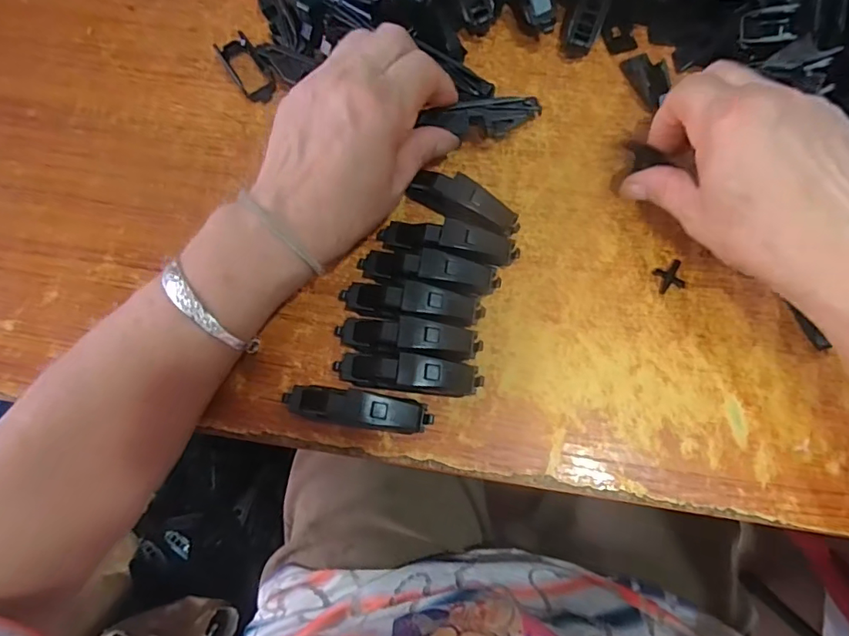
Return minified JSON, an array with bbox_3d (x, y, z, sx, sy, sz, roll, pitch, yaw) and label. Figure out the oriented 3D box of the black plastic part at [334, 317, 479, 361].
[{"bbox_3d":[-0.010,0.012,0.290,0.081,0.023,0.020,5,76,3],"label":"black plastic part"}]

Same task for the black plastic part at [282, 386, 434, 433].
[{"bbox_3d":[-0.037,0.049,0.280,0.080,0.023,0.018,8,76,3],"label":"black plastic part"}]

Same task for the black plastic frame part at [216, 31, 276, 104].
[{"bbox_3d":[-0.119,-0.168,0.344,0.023,0.011,0.051,-35,78,-7],"label":"black plastic frame part"}]

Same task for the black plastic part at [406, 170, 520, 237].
[{"bbox_3d":[0.025,-0.068,0.310,0.065,0.023,0.021,30,79,8],"label":"black plastic part"}]

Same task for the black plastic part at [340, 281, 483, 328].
[{"bbox_3d":[-0.008,-0.008,0.294,0.081,0.024,0.020,7,76,3],"label":"black plastic part"}]

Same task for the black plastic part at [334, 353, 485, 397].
[{"bbox_3d":[-0.010,0.032,0.284,0.081,0.024,0.020,4,76,2],"label":"black plastic part"}]

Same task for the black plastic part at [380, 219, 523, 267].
[{"bbox_3d":[0.014,-0.045,0.304,0.082,0.023,0.019,10,77,4],"label":"black plastic part"}]

